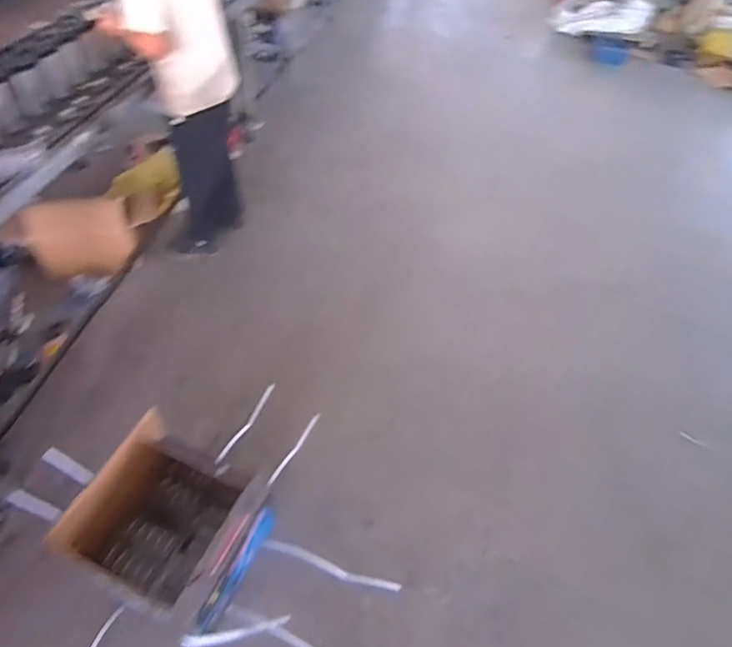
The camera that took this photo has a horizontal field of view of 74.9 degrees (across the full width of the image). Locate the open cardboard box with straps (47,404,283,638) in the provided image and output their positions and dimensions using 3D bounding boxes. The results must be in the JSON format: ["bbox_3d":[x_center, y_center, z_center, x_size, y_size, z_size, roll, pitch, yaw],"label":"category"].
[{"bbox_3d":[-0.510,0.573,1.316,0.357,0.440,0.360,24,47,11],"label":"open cardboard box with straps"}]

